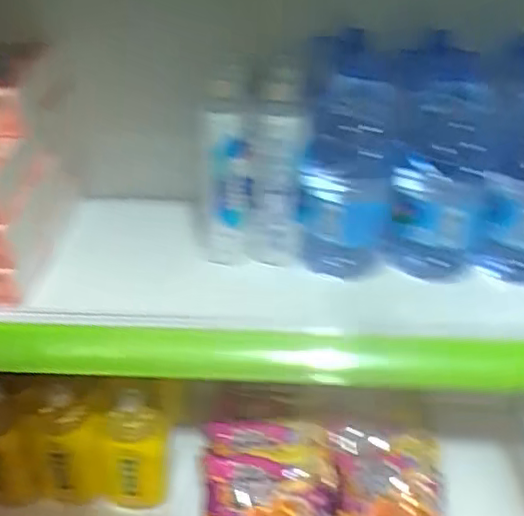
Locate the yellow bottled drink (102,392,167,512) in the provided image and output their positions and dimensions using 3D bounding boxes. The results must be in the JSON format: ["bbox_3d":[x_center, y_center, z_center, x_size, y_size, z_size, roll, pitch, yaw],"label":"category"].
[{"bbox_3d":[-0.183,0.280,0.867,0.093,0.159,0.082,-3,32,-10],"label":"yellow bottled drink"}]

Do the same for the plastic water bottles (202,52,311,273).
[{"bbox_3d":[-0.011,-0.104,0.704,0.114,0.229,0.111,0,32,-6],"label":"plastic water bottles"}]

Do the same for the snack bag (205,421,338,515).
[{"bbox_3d":[0.012,0.326,0.877,0.180,0.101,0.156,1,32,-3],"label":"snack bag"}]

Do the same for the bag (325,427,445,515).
[{"bbox_3d":[0.176,0.332,0.885,0.173,0.106,0.155,3,32,0],"label":"bag"}]

